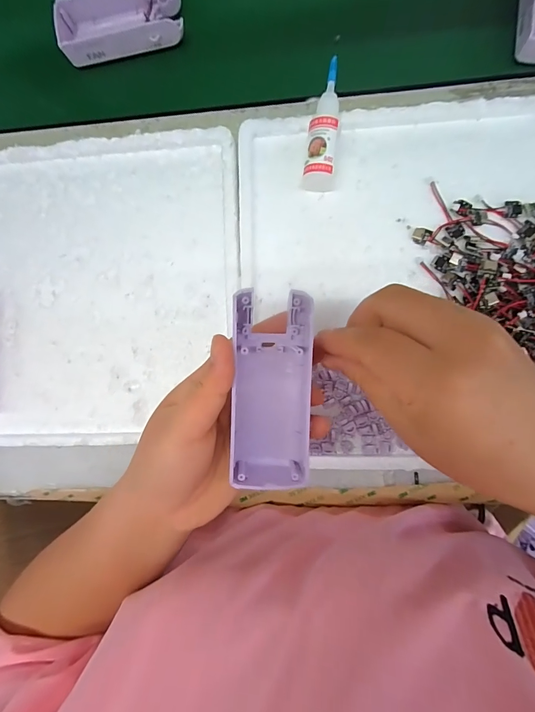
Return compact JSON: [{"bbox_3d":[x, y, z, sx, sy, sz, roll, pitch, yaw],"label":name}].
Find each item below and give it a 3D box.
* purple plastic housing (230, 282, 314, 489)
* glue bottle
[{"bbox_3d":[0.002,0.020,0.200,0.040,0.027,0.106,4,90,5],"label":"purple plastic housing"},{"bbox_3d":[0.042,-0.168,0.263,0.022,0.027,0.092,7,90,5],"label":"glue bottle"}]

